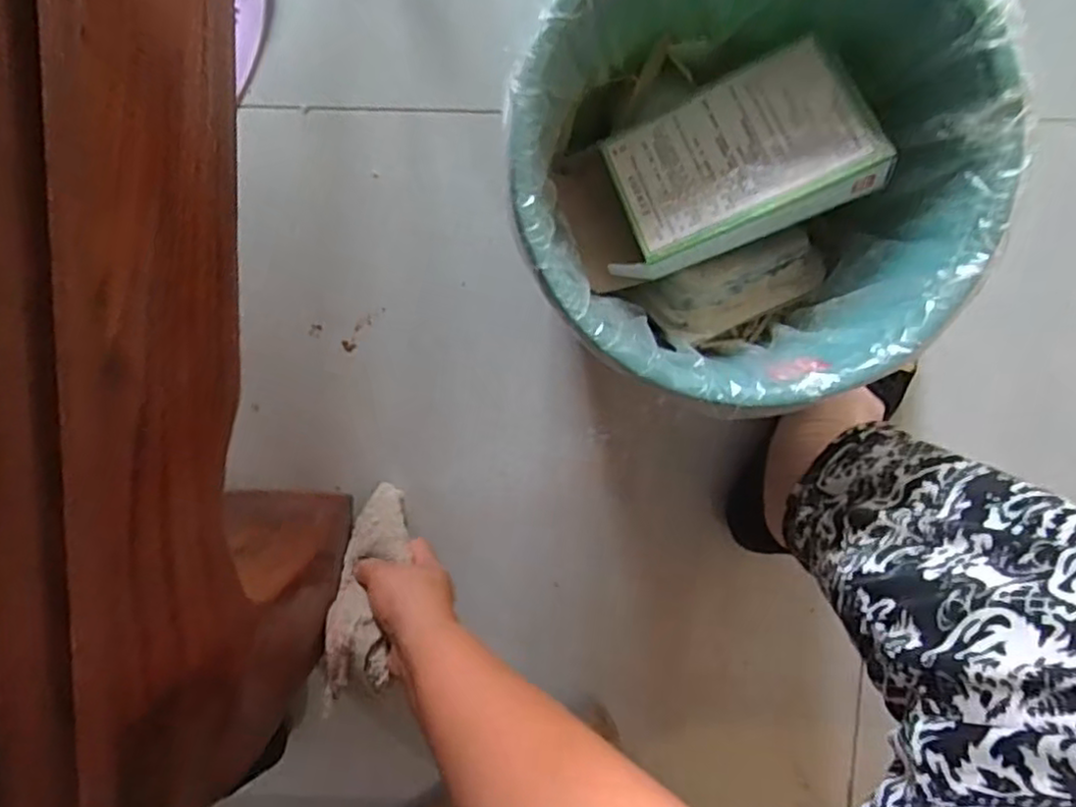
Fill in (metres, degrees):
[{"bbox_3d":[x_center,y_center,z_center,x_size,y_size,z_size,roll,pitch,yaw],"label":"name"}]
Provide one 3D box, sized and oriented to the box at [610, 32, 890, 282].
[{"bbox_3d":[0.111,-0.138,0.400,0.141,0.030,0.090,-21,70,13],"label":"box"}]

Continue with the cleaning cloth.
[{"bbox_3d":[-0.124,0.131,0.521,0.054,0.161,0.052,5,141,-1],"label":"cleaning cloth"}]

